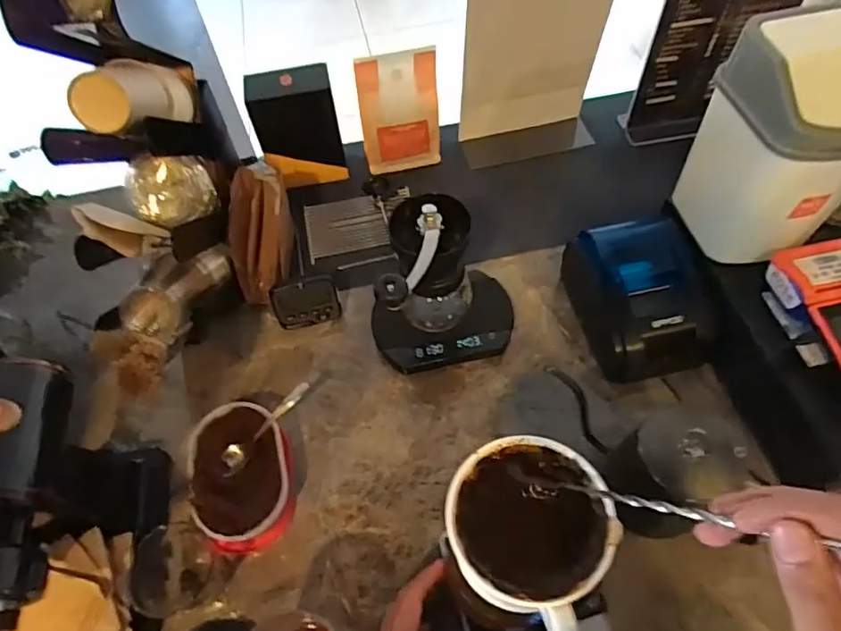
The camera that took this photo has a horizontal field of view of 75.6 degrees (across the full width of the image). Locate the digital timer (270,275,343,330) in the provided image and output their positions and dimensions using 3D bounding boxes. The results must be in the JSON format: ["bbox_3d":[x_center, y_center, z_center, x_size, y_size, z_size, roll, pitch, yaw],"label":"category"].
[{"bbox_3d":[-0.149,-0.017,0.709,0.081,0.077,0.033,-16,57,-6],"label":"digital timer"}]

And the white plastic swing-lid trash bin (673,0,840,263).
[{"bbox_3d":[0.365,-0.169,0.534,0.131,0.206,0.125,-8,57,-1],"label":"white plastic swing-lid trash bin"}]

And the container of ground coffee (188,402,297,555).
[{"bbox_3d":[-0.195,0.176,0.597,0.108,0.049,0.151,-6,57,1],"label":"container of ground coffee"}]

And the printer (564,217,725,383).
[{"bbox_3d":[0.267,-0.021,0.660,0.135,0.110,0.174,-10,57,-2],"label":"printer"}]

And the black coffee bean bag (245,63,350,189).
[{"bbox_3d":[-0.177,-0.270,0.796,0.117,0.165,0.049,-17,57,-7],"label":"black coffee bean bag"}]

